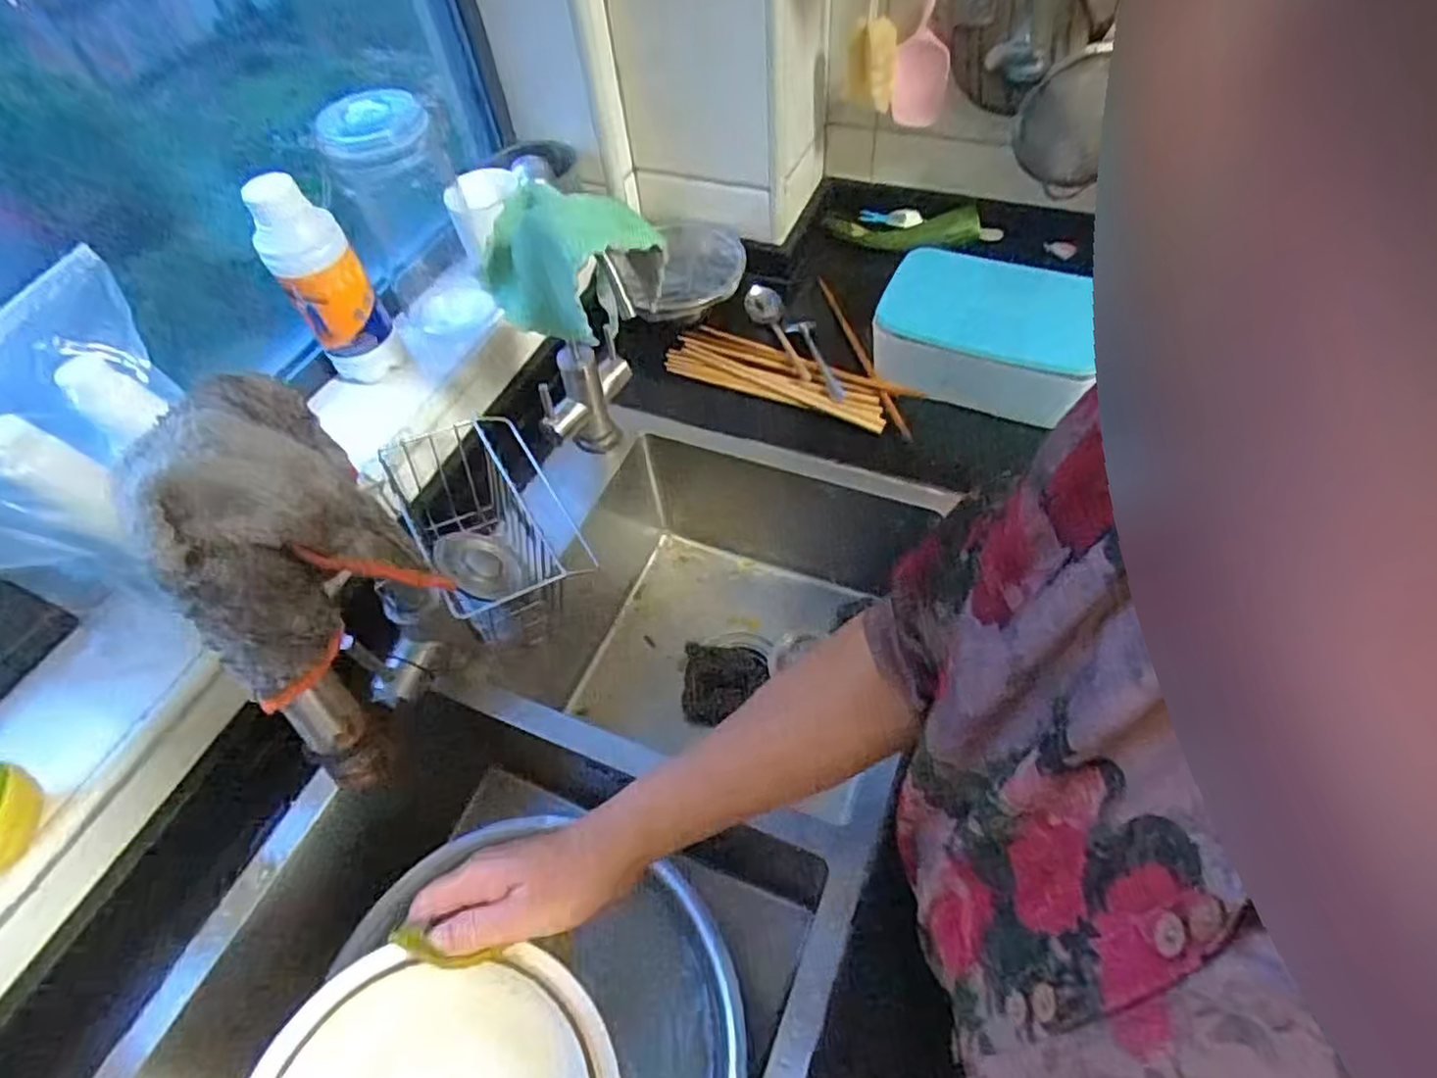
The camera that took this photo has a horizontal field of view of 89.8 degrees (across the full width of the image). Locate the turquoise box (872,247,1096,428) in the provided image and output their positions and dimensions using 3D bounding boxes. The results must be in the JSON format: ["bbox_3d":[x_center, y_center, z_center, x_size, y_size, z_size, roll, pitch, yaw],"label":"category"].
[{"bbox_3d":[0.276,-0.214,0.745,0.202,0.081,0.167,17,59,16],"label":"turquoise box"}]

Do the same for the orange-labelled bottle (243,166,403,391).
[{"bbox_3d":[-0.340,-0.215,0.639,0.066,0.192,0.050,-33,59,-16],"label":"orange-labelled bottle"}]

